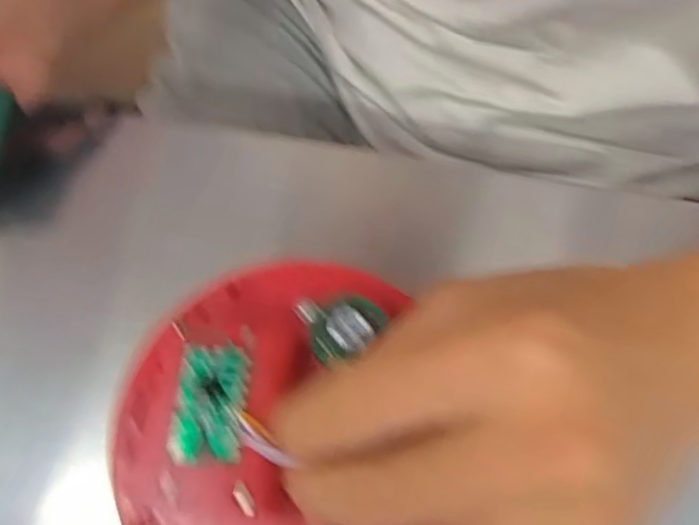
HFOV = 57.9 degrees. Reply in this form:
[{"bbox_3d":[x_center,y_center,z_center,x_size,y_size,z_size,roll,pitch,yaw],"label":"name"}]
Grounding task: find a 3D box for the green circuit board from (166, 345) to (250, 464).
[{"bbox_3d":[-0.045,0.046,0.208,0.023,0.008,0.037,1,67,1],"label":"green circuit board"}]

